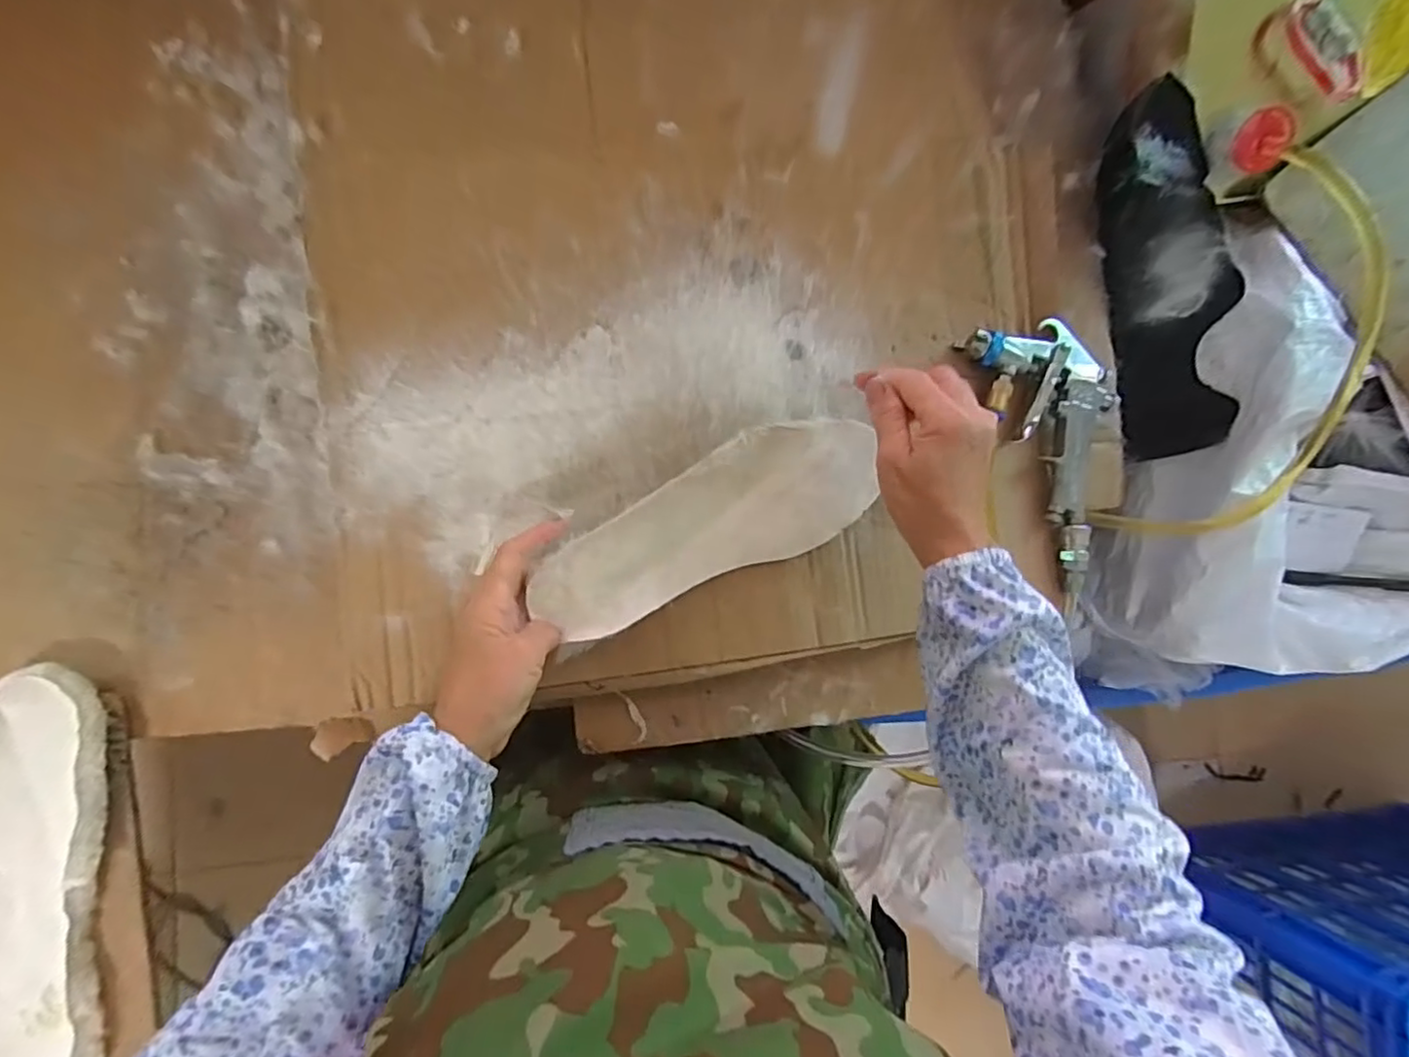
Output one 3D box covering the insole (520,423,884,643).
[{"bbox_3d":[0.007,-0.007,0.446,0.259,0.015,0.091,-21,100,-13],"label":"insole"}]

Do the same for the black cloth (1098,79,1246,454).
[{"bbox_3d":[0.393,-0.207,0.532,0.097,0.031,0.292,-8,103,6],"label":"black cloth"}]

